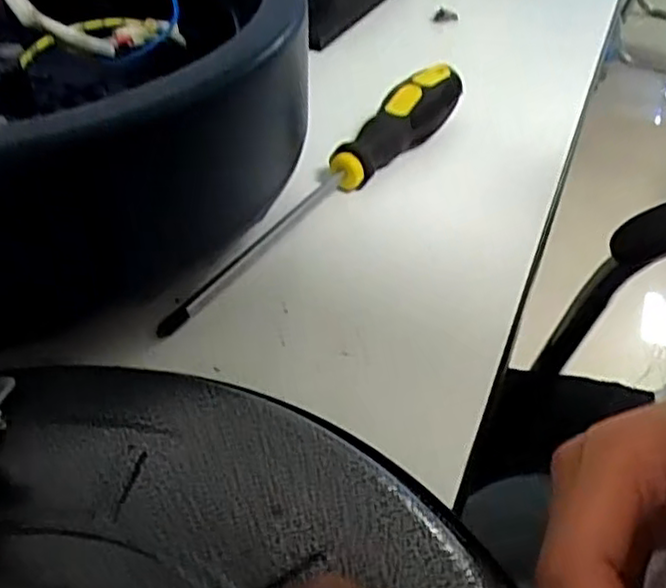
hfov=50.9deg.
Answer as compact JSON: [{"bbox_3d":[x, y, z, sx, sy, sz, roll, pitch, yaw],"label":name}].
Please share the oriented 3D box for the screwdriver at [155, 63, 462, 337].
[{"bbox_3d":[-0.002,-0.057,0.319,0.026,0.029,0.218,29,47,25],"label":"screwdriver"}]

